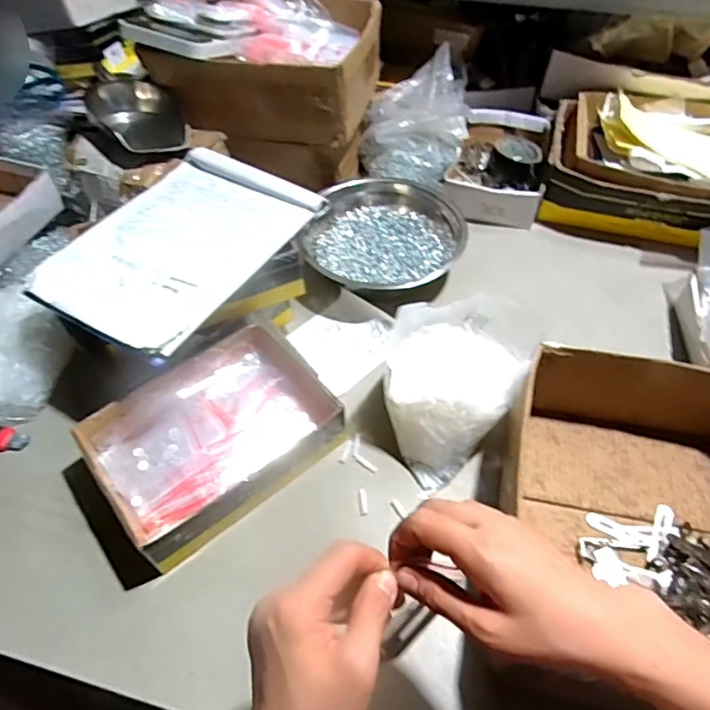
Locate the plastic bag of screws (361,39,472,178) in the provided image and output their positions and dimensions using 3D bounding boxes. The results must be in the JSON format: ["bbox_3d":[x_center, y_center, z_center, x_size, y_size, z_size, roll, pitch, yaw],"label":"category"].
[{"bbox_3d":[0.103,-0.407,0.926,0.179,0.137,0.198,6,52,6],"label":"plastic bag of screws"}]

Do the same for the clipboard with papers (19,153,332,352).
[{"bbox_3d":[-0.210,-0.136,0.641,0.232,0.019,0.301,22,55,17],"label":"clipboard with papers"}]

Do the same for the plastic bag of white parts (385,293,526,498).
[{"bbox_3d":[0.113,0.035,0.637,0.159,0.099,0.183,-18,54,-13],"label":"plastic bag of white parts"}]

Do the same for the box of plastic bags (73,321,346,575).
[{"bbox_3d":[-0.161,0.090,0.620,0.246,0.076,0.184,-34,59,-23],"label":"box of plastic bags"}]

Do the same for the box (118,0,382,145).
[{"bbox_3d":[-0.145,-0.488,0.867,0.345,0.147,0.260,10,53,9],"label":"box"}]

